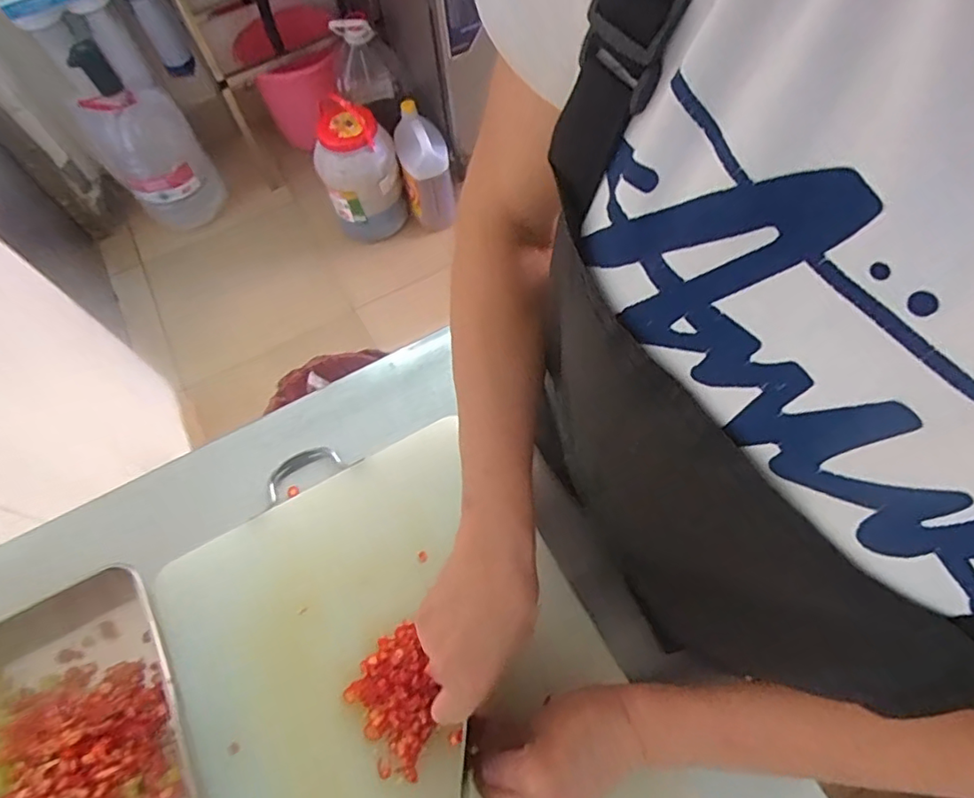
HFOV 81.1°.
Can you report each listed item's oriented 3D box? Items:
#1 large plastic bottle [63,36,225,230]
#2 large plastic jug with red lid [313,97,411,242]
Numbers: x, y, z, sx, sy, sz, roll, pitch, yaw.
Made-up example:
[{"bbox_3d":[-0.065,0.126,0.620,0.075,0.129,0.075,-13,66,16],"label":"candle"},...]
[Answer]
[{"bbox_3d":[-0.930,-0.692,1.569,0.239,0.440,0.211,-37,68,-14],"label":"large plastic bottle"},{"bbox_3d":[-0.342,-0.605,1.558,0.203,0.375,0.158,-19,64,-6],"label":"large plastic jug with red lid"}]

